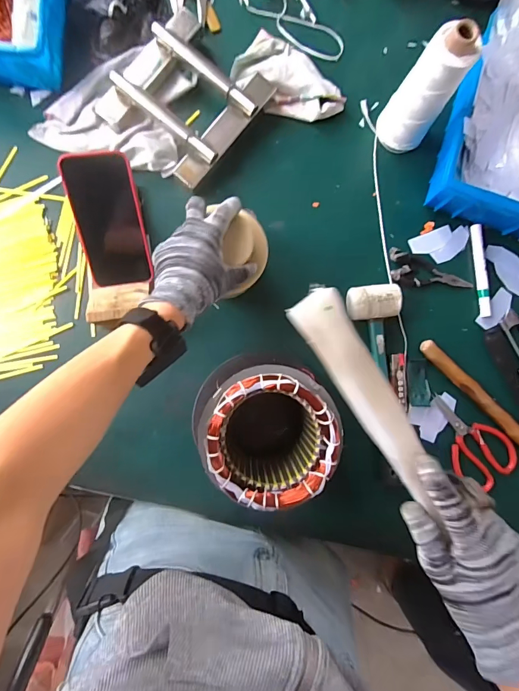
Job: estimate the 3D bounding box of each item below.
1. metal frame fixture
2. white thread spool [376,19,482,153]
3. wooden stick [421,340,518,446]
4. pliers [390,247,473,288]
[{"bbox_3d":[-0.104,-0.354,0.548,0.177,0.048,0.190,38,87,-1],"label":"metal frame fixture"},{"bbox_3d":[0.217,-0.331,0.506,0.057,0.165,0.068,-44,90,-3],"label":"white thread spool"},{"bbox_3d":[0.335,0.083,0.565,0.249,0.022,0.021,44,87,-1],"label":"wooden stick"},{"bbox_3d":[0.259,-0.106,0.577,0.130,0.008,0.051,17,87,-2],"label":"pliers"}]

